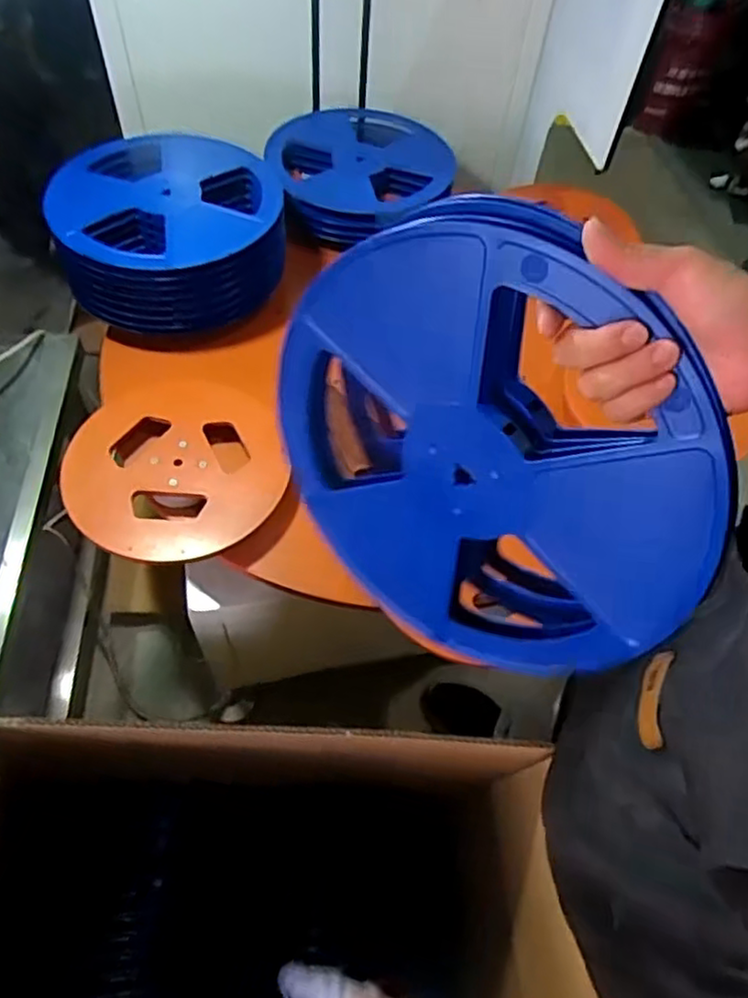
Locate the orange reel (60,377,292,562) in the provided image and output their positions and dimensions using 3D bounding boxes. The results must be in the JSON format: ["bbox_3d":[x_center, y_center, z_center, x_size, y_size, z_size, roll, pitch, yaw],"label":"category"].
[{"bbox_3d":[-0.245,-0.055,0.849,0.257,0.051,0.282,-7,57,-10],"label":"orange reel"}]

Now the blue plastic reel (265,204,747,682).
[{"bbox_3d":[0.065,-0.021,0.471,0.309,0.322,0.033,56,46,-7],"label":"blue plastic reel"}]

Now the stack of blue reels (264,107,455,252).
[{"bbox_3d":[-0.036,-0.554,1.163,0.300,0.075,0.326,39,61,19],"label":"stack of blue reels"}]

